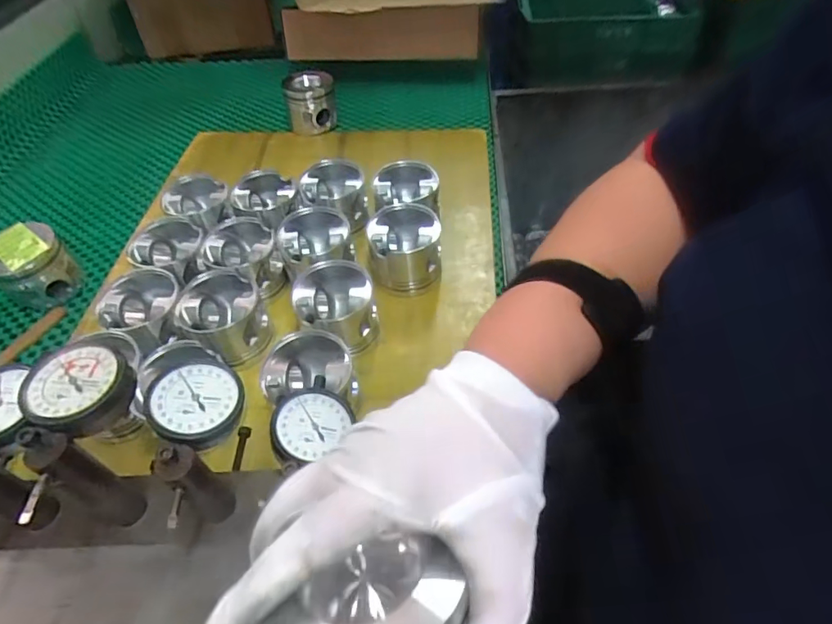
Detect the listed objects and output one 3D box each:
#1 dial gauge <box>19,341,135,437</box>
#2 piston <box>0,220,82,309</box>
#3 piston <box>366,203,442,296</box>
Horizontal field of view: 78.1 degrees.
[{"bbox_3d":[-0.194,0.046,0.297,0.056,0.021,0.055,-2,48,2],"label":"dial gauge"},{"bbox_3d":[-0.488,-0.056,0.659,0.088,0.086,0.089,30,57,27],"label":"piston"},{"bbox_3d":[-0.012,-0.073,0.631,0.088,0.073,0.096,-3,48,1],"label":"piston"}]

